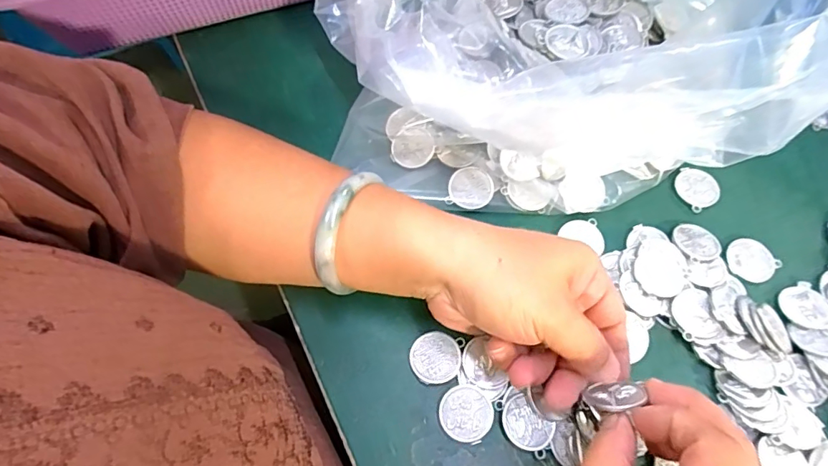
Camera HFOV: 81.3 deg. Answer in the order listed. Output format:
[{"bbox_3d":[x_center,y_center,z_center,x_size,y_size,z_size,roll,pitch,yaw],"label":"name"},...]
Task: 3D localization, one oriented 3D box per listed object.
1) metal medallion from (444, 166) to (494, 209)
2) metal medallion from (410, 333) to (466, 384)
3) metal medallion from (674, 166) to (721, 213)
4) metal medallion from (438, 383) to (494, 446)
[{"bbox_3d":[0.038,-0.031,0.320,0.029,0.004,0.030,0,67,-1],"label":"metal medallion"},{"bbox_3d":[0.013,0.072,0.279,0.029,0.004,0.029,0,67,-1],"label":"metal medallion"},{"bbox_3d":[0.196,-0.032,0.334,0.029,0.004,0.031,-25,69,-12],"label":"metal medallion"},{"bbox_3d":[0.029,0.100,0.267,0.029,0.004,0.031,-1,76,3],"label":"metal medallion"}]

